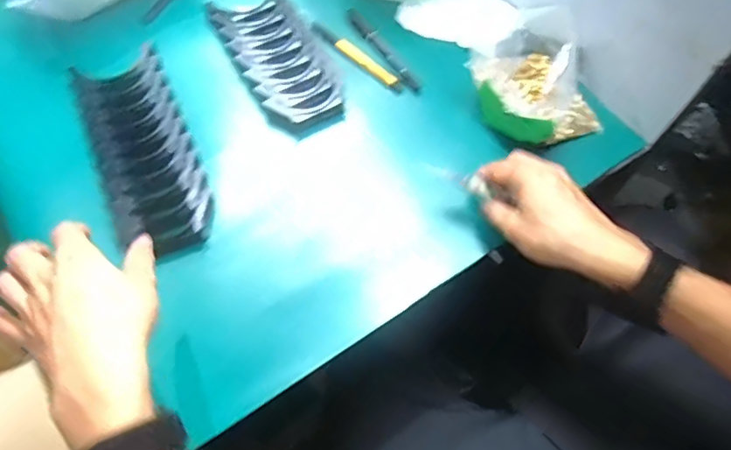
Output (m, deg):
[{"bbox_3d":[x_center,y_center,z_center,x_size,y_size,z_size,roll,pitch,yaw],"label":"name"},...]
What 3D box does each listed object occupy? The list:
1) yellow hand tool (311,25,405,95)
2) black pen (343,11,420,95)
[{"bbox_3d":[-0.011,-0.190,0.631,0.133,0.011,0.017,37,70,16],"label":"yellow hand tool"},{"bbox_3d":[0.018,-0.198,0.634,0.015,0.007,0.137,-31,68,-14],"label":"black pen"}]

